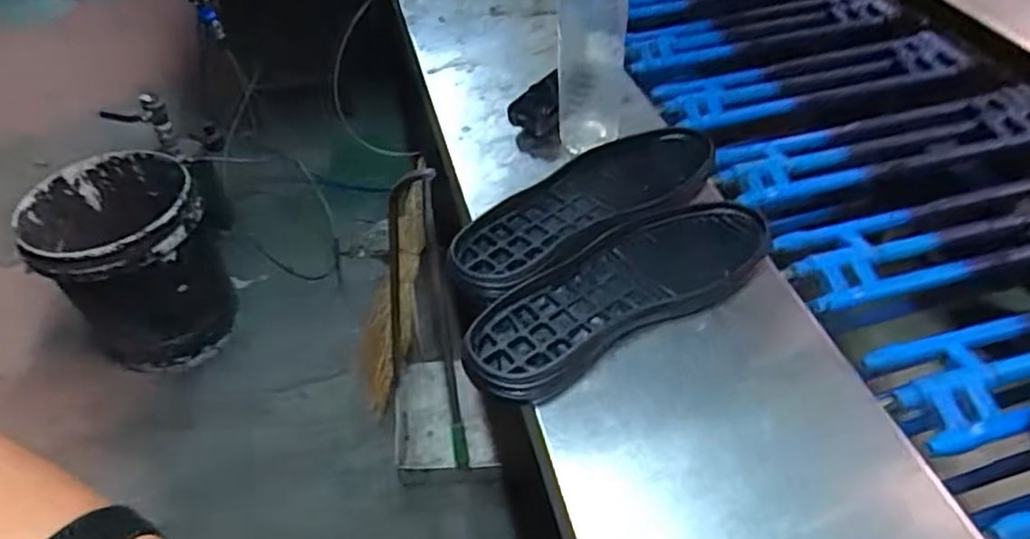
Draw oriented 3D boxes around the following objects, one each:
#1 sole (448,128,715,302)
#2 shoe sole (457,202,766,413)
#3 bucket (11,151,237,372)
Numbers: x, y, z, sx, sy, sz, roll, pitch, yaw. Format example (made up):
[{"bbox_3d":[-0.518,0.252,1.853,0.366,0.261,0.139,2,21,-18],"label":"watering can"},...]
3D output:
[{"bbox_3d":[0.061,-0.060,0.599,0.271,0.021,0.102,-30,51,-20],"label":"sole"},{"bbox_3d":[0.083,0.014,0.531,0.273,0.028,0.099,-27,50,-18],"label":"shoe sole"},{"bbox_3d":[-0.745,-0.006,1.352,0.298,0.359,0.314,-26,49,-19],"label":"bucket"}]

